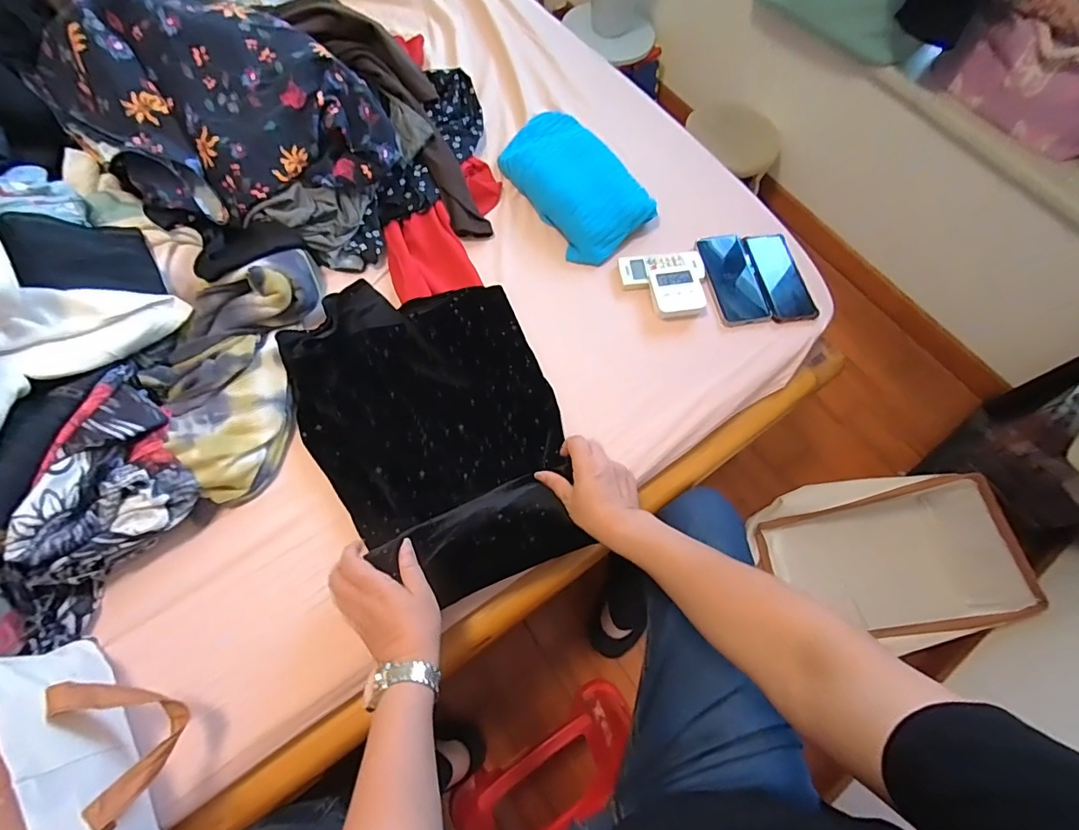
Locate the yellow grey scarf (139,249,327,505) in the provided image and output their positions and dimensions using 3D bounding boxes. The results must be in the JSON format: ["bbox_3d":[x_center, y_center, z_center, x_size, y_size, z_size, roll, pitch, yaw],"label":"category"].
[{"bbox_3d":[-0.412,-0.075,0.650,0.176,0.081,0.358,5,66,-1],"label":"yellow grey scarf"}]

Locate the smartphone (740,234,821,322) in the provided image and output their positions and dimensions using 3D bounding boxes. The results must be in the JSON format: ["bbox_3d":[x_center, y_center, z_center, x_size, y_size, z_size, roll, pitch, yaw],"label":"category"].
[{"bbox_3d":[0.384,-0.222,0.794,0.076,0.015,0.159,-16,74,-5],"label":"smartphone"}]

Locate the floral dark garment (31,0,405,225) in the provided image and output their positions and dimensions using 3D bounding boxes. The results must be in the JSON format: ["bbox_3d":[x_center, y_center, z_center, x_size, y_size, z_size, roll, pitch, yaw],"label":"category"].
[{"bbox_3d":[-0.461,-0.451,0.711,0.403,0.139,0.325,40,70,13],"label":"floral dark garment"}]

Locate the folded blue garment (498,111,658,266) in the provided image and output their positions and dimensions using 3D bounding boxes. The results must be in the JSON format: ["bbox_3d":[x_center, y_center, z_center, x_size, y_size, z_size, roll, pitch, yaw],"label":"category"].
[{"bbox_3d":[0.056,-0.396,0.832,0.157,0.055,0.305,-28,71,-15],"label":"folded blue garment"}]

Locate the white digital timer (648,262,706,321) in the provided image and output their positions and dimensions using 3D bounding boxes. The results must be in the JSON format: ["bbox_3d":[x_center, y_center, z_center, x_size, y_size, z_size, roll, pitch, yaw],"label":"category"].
[{"bbox_3d":[0.209,-0.188,0.753,0.073,0.022,0.085,-8,67,-7],"label":"white digital timer"}]

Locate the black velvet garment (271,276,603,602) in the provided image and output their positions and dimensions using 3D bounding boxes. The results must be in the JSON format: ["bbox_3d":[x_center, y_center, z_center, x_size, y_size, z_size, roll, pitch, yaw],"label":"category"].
[{"bbox_3d":[-0.137,0.003,0.647,0.315,0.047,0.445,-20,69,-11],"label":"black velvet garment"}]

